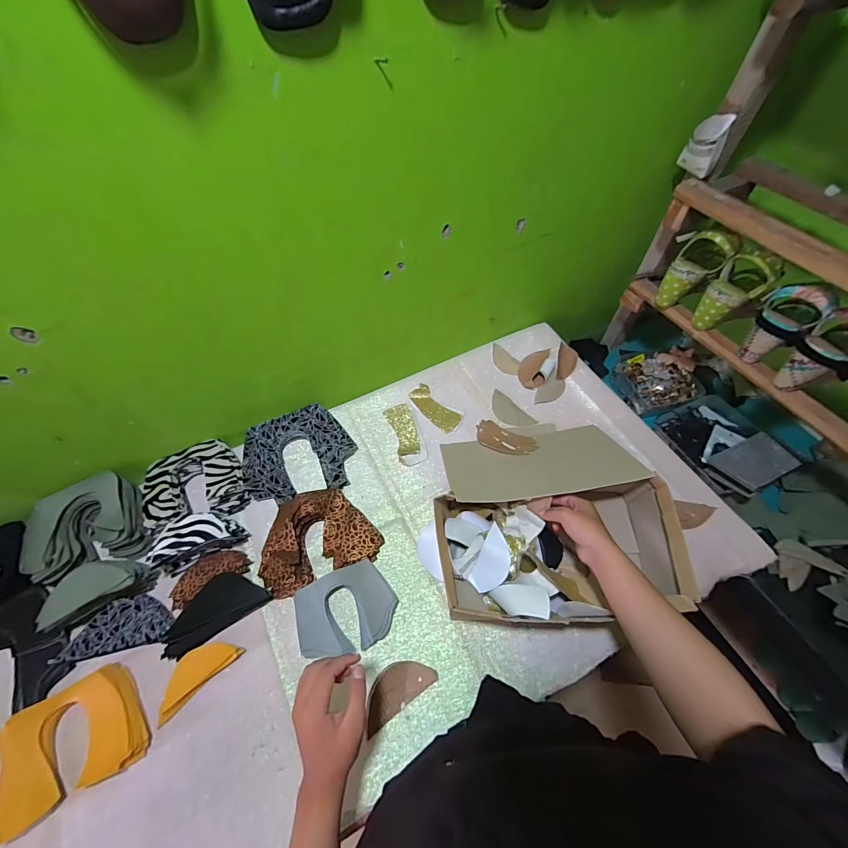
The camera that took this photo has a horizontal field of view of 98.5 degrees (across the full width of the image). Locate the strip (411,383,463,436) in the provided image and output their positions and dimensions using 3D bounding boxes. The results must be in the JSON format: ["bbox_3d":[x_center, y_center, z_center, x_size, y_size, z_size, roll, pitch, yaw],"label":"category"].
[{"bbox_3d":[0.023,-0.034,0.753,0.122,0.018,0.058,37,64,21],"label":"strip"}]

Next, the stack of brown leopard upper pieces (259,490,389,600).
[{"bbox_3d":[-0.176,0.183,0.603,0.191,0.041,0.137,-19,59,-12],"label":"stack of brown leopard upper pieces"}]

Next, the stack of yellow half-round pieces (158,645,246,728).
[{"bbox_3d":[-0.321,0.346,0.512,0.116,0.012,0.050,-38,64,-21],"label":"stack of yellow half-round pieces"}]

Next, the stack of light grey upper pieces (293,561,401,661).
[{"bbox_3d":[-0.116,0.280,0.551,0.142,0.024,0.110,-20,59,-12],"label":"stack of light grey upper pieces"}]

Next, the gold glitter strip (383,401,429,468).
[{"bbox_3d":[-0.033,0.017,0.730,0.062,0.010,0.140,-16,59,-10],"label":"gold glitter strip"}]

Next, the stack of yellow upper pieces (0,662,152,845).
[{"bbox_3d":[-0.457,0.408,0.467,0.166,0.024,0.123,-26,61,-16],"label":"stack of yellow upper pieces"}]

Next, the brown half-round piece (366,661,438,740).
[{"bbox_3d":[-0.039,0.365,0.505,0.107,0.008,0.054,-29,79,-20],"label":"brown half-round piece"}]

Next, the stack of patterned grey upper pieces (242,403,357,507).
[{"bbox_3d":[-0.234,0.058,0.691,0.193,0.038,0.178,-16,59,-10],"label":"stack of patterned grey upper pieces"}]

